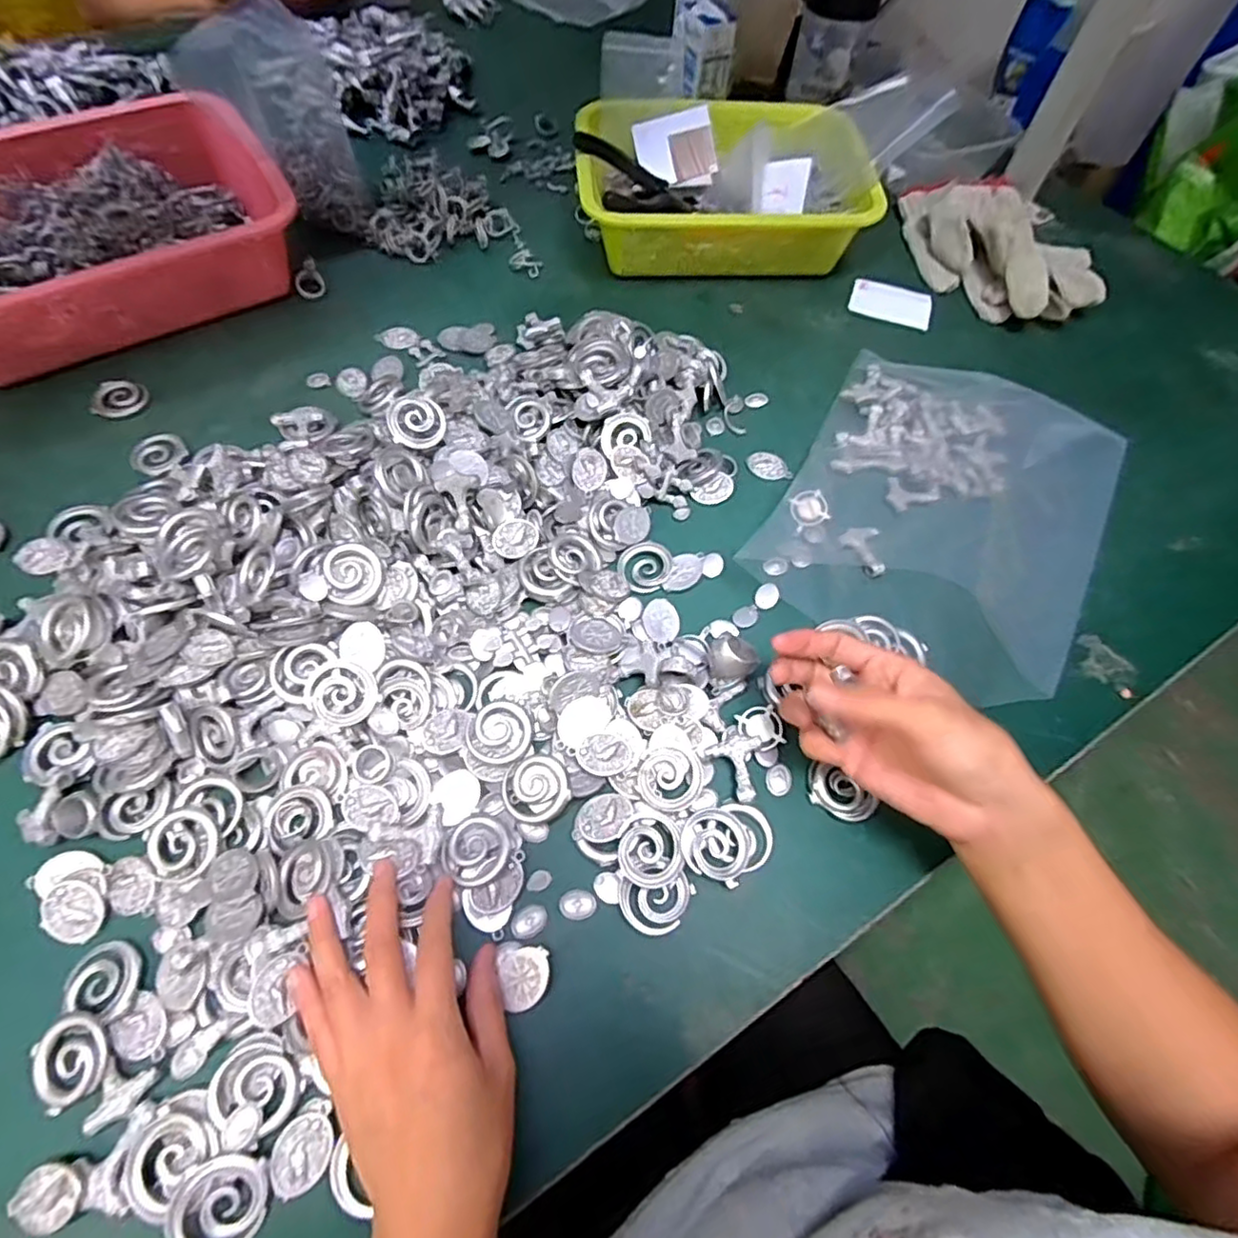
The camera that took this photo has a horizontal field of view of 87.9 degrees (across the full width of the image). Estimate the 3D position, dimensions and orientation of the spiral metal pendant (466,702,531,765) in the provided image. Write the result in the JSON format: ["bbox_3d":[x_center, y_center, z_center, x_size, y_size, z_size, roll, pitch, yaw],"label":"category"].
[{"bbox_3d":[-0.071,0.067,0.380,0.036,0.005,0.035,4,66,-9],"label":"spiral metal pendant"}]

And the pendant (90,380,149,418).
[{"bbox_3d":[-0.394,-0.173,0.508,0.039,0.004,0.039,2,63,-3],"label":"pendant"}]

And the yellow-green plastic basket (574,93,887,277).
[{"bbox_3d":[0.094,-0.411,0.613,0.270,0.074,0.186,-4,63,-6],"label":"yellow-green plastic basket"}]

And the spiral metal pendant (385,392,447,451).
[{"bbox_3d":[-0.144,-0.141,0.456,0.040,0.004,0.040,-22,89,-28],"label":"spiral metal pendant"}]

